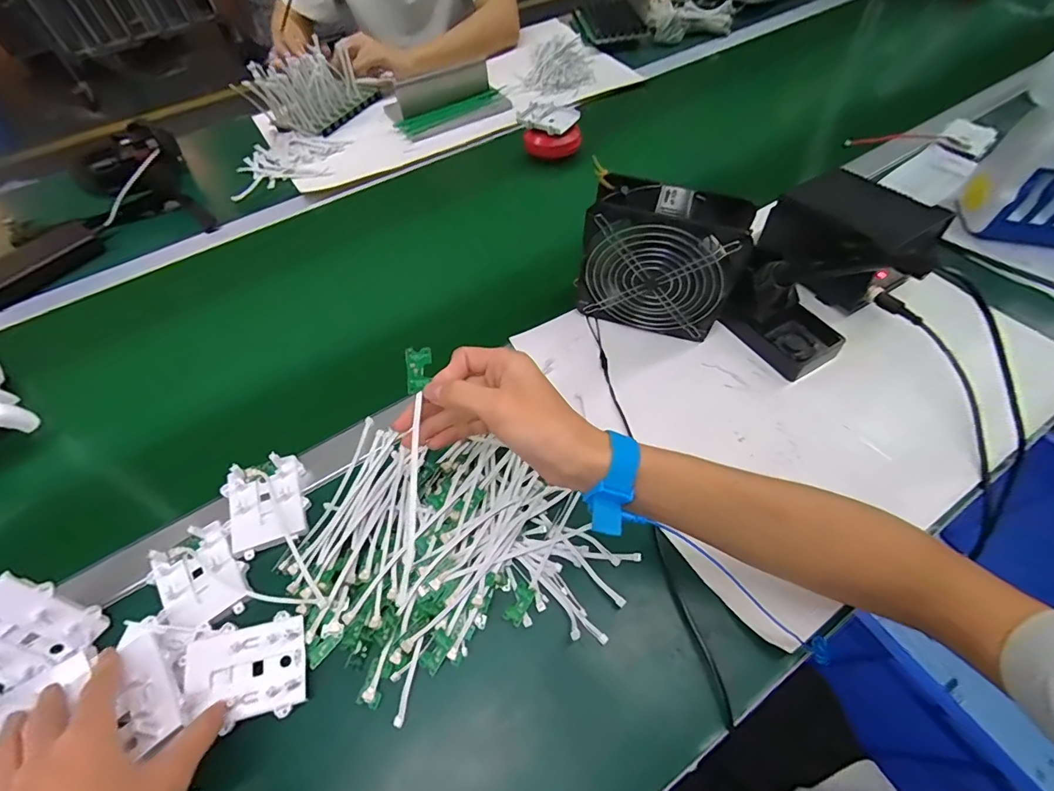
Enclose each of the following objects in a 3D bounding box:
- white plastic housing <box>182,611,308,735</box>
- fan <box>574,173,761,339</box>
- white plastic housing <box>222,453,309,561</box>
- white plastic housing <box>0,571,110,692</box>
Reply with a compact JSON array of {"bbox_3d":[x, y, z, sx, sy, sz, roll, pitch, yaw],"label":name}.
[{"bbox_3d":[-0.207,0.204,0.343,0.076,0.018,0.066,-12,59,-8],"label":"white plastic housing"},{"bbox_3d":[0.139,-0.136,0.490,0.154,0.154,0.066,21,61,14],"label":"fan"},{"bbox_3d":[-0.240,0.100,0.425,0.065,0.021,0.081,-24,59,-13],"label":"white plastic housing"},{"bbox_3d":[-0.387,0.180,0.350,0.015,0.083,0.067,4,45,49],"label":"white plastic housing"}]

